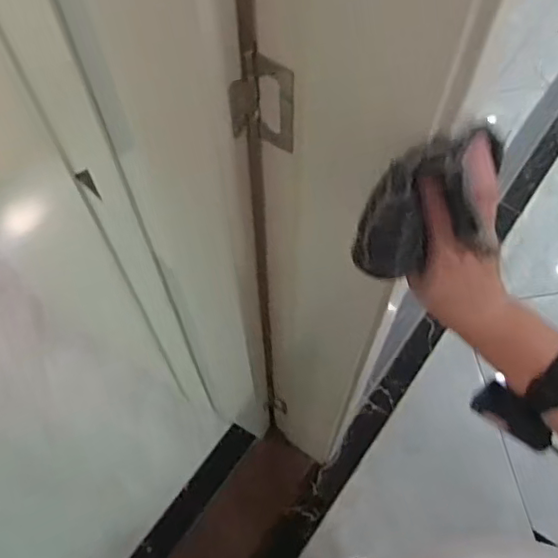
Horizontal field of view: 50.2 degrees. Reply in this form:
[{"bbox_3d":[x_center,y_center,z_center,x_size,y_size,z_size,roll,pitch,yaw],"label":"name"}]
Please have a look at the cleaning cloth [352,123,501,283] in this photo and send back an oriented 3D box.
[{"bbox_3d":[0.111,-0.054,0.450,0.108,0.104,0.049,-13,63,-8],"label":"cleaning cloth"}]

